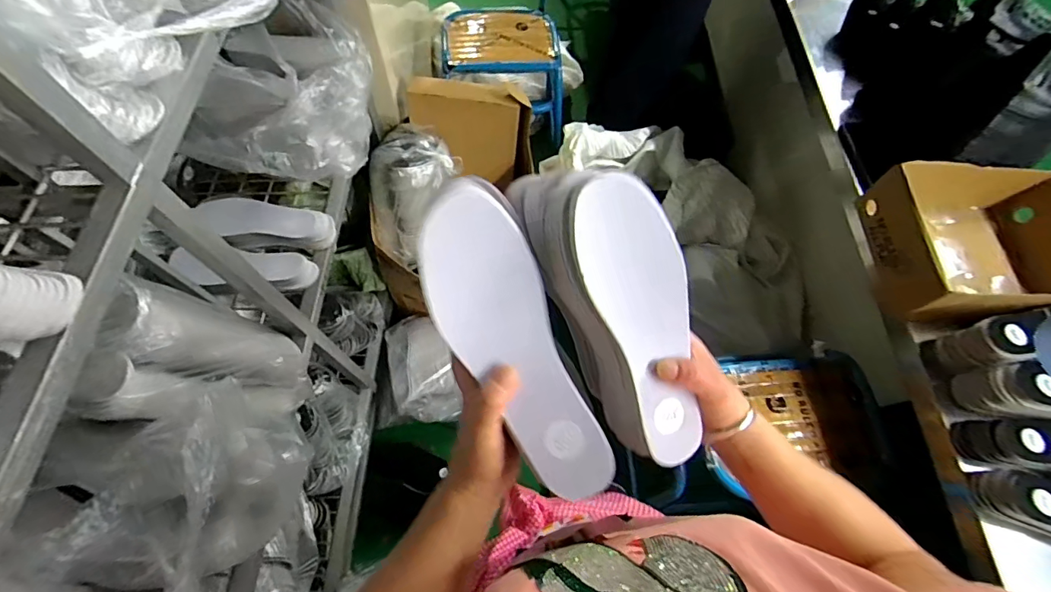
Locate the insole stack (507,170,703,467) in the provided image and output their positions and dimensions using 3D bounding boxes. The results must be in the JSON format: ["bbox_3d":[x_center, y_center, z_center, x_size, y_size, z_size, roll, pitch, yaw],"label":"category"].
[{"bbox_3d":[0.069,0.015,0.375,0.092,0.101,0.232,-22,99,-12],"label":"insole stack"}]

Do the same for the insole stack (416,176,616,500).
[{"bbox_3d":[-0.008,0.032,0.319,0.075,0.019,0.221,-26,92,-13],"label":"insole stack"}]

